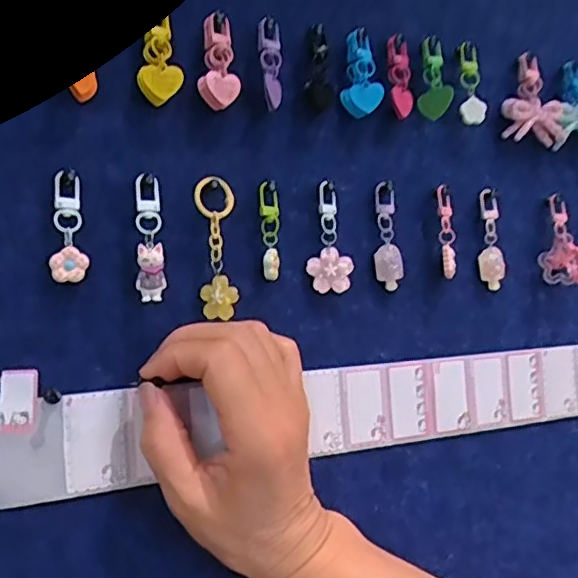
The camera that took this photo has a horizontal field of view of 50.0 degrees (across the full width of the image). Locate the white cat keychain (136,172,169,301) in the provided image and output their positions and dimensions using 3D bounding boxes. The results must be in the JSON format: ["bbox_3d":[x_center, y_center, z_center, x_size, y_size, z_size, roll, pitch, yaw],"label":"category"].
[{"bbox_3d":[-0.074,-0.027,0.329,0.014,0.066,0.006,-2,-5,-16],"label":"white cat keychain"}]

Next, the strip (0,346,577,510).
[{"bbox_3d":[0.210,0.065,0.452,0.826,0.060,0.016,-2,-5,-21],"label":"strip"}]

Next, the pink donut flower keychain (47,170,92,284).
[{"bbox_3d":[-0.113,-0.032,0.317,0.018,0.056,0.006,0,-6,-32],"label":"pink donut flower keychain"}]

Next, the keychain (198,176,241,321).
[{"bbox_3d":[-0.039,-0.024,0.345,0.020,0.076,0.011,-3,-5,1],"label":"keychain"}]

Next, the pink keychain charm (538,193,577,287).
[{"bbox_3d":[0.197,-0.036,0.446,0.028,0.063,0.019,-3,-5,2],"label":"pink keychain charm"}]

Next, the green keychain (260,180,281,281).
[{"bbox_3d":[-0.011,-0.034,0.362,0.011,0.054,0.010,-3,-5,-2],"label":"green keychain"}]

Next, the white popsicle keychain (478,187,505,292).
[{"bbox_3d":[0.138,-0.035,0.428,0.016,0.067,0.015,-5,-5,18],"label":"white popsicle keychain"}]

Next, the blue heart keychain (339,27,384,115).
[{"bbox_3d":[0.045,-0.139,0.395,0.025,0.058,0.010,-3,-5,1],"label":"blue heart keychain"}]

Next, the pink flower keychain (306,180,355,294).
[{"bbox_3d":[0.025,-0.032,0.380,0.026,0.065,0.006,-3,-5,-8],"label":"pink flower keychain"}]

